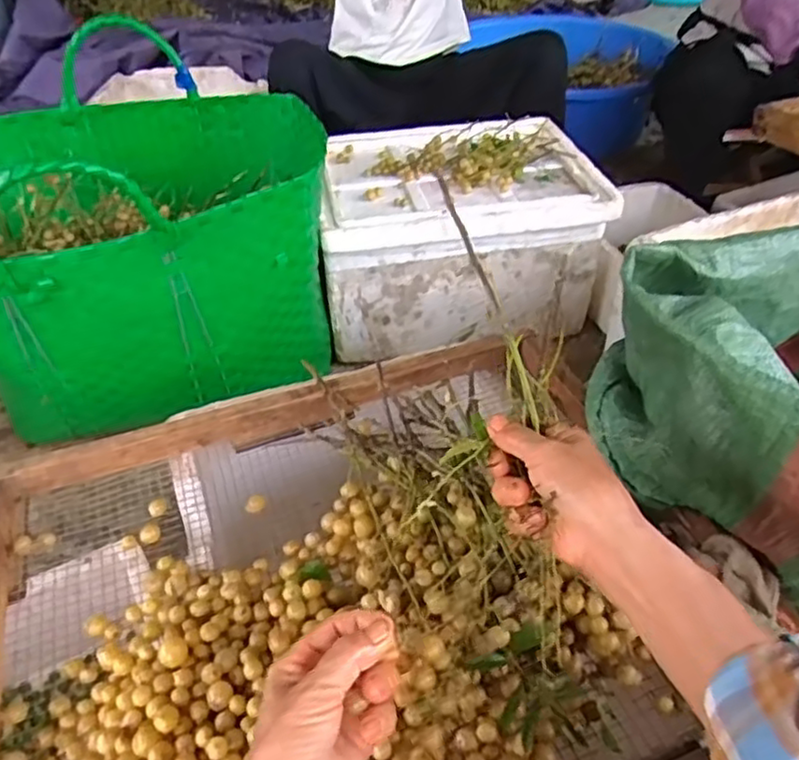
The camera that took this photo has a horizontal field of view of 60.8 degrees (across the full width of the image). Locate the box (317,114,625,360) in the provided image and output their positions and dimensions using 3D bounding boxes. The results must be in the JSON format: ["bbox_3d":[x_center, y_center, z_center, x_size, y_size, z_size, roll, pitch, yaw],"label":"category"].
[{"bbox_3d":[0.105,-0.268,1.237,0.463,0.298,0.327,-4,42,-3],"label":"box"}]

